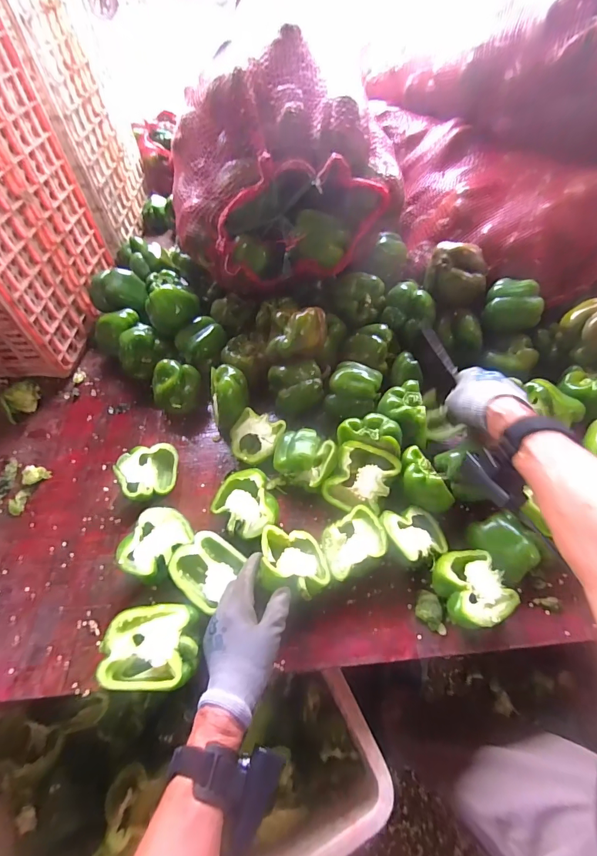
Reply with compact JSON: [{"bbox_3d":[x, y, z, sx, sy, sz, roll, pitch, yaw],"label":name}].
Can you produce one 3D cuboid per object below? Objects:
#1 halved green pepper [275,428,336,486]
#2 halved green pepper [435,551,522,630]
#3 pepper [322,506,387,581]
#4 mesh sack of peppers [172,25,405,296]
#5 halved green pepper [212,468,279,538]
[{"bbox_3d":[0.009,0.044,0.568,0.093,0.060,0.069,22,58,19],"label":"halved green pepper"},{"bbox_3d":[0.196,0.182,0.452,0.076,0.040,0.079,-2,53,3],"label":"halved green pepper"},{"bbox_3d":[0.063,0.138,0.479,0.067,0.060,0.064,-21,55,-11],"label":"pepper"},{"bbox_3d":[-0.038,-0.383,0.619,0.316,0.244,0.298,-20,54,-10],"label":"mesh sack of peppers"},{"bbox_3d":[-0.069,0.108,0.526,0.078,0.053,0.089,-24,55,-13],"label":"halved green pepper"}]

